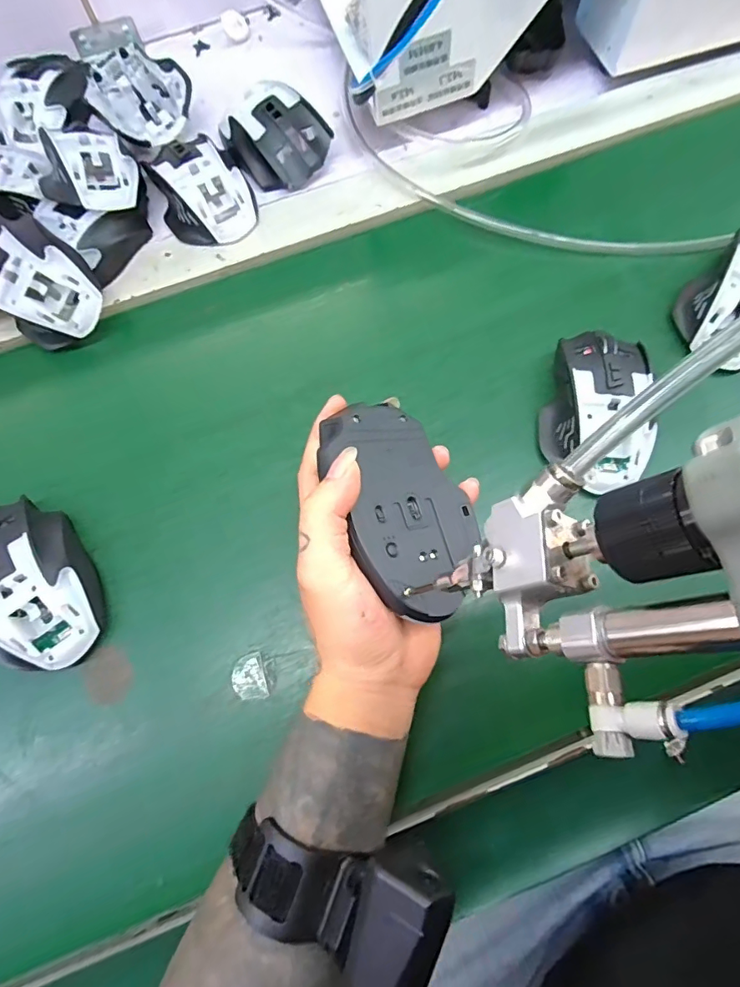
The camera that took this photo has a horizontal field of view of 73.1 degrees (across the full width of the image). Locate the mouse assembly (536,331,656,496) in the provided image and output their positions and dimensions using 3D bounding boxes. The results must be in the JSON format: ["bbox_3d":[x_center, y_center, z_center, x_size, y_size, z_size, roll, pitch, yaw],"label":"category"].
[{"bbox_3d":[0.154,-0.059,0.341,0.069,0.036,0.111,5,73,3],"label":"mouse assembly"}]

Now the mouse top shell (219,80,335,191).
[{"bbox_3d":[-0.083,-0.298,0.418,0.099,0.037,0.069,39,78,12],"label":"mouse top shell"}]

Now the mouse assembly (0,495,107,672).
[{"bbox_3d":[-0.216,0.056,0.316,0.067,0.039,0.112,-35,75,-8],"label":"mouse assembly"}]

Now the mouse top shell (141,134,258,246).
[{"bbox_3d":[-0.133,-0.242,0.403,0.070,0.039,0.078,-38,76,-9],"label":"mouse top shell"}]

